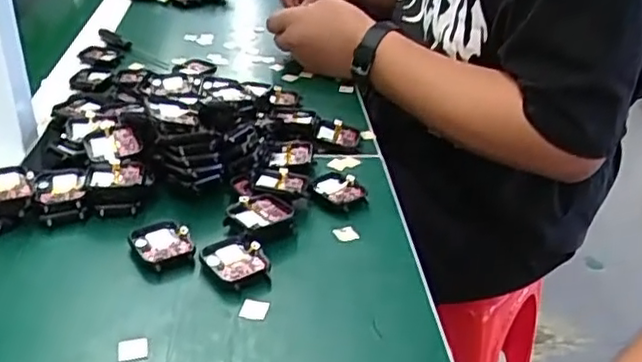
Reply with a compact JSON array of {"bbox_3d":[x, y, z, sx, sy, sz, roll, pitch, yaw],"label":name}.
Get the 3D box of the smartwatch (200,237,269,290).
[{"bbox_3d":[-0.059,0.054,0.442,0.036,0.012,0.045,-24,40,-38],"label":"smartwatch"}]

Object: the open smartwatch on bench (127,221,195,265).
[{"bbox_3d":[-0.111,0.044,0.455,0.037,0.014,0.047,-22,38,-35],"label":"open smartwatch on bench"}]

